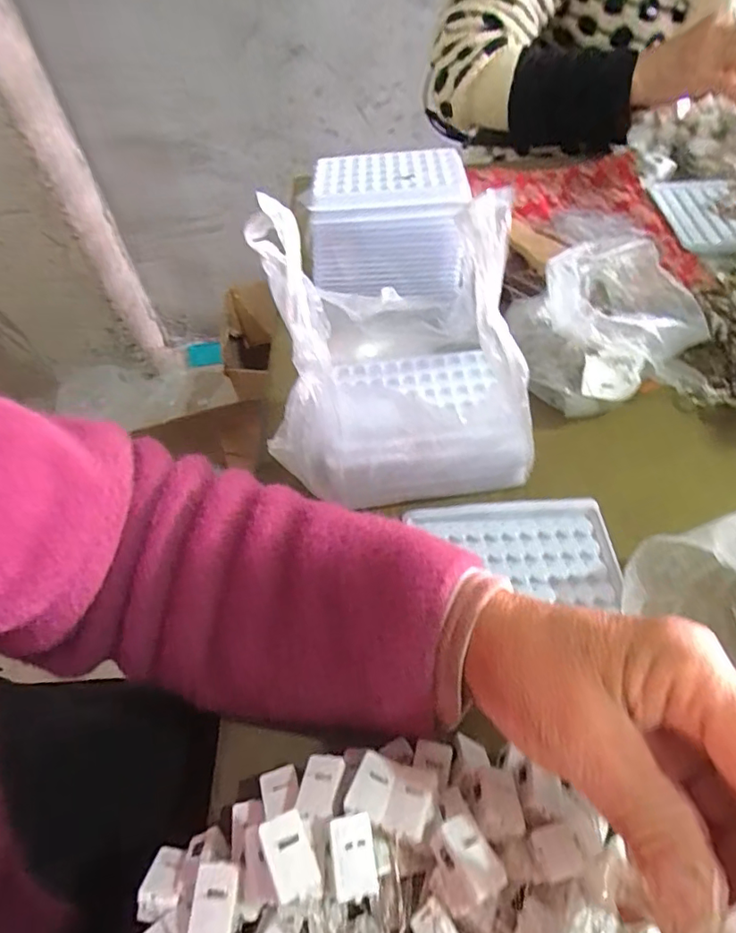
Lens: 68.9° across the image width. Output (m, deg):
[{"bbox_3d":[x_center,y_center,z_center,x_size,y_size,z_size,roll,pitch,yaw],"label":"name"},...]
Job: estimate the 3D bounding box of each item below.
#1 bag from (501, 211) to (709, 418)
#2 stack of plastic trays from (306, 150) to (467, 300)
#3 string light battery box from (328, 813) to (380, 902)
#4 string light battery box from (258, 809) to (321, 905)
[{"bbox_3d":[0.184,-0.113,0.409,0.131,0.083,0.144,17,55,19],"label":"bag"},{"bbox_3d":[0.020,-0.211,0.468,0.121,0.082,0.097,1,51,7],"label":"stack of plastic trays"},{"bbox_3d":[-0.005,0.152,0.209,0.017,0.004,0.027,2,59,-19],"label":"string light battery box"},{"bbox_3d":[-0.030,0.148,0.203,0.018,0.007,0.027,-3,53,-30],"label":"string light battery box"}]

